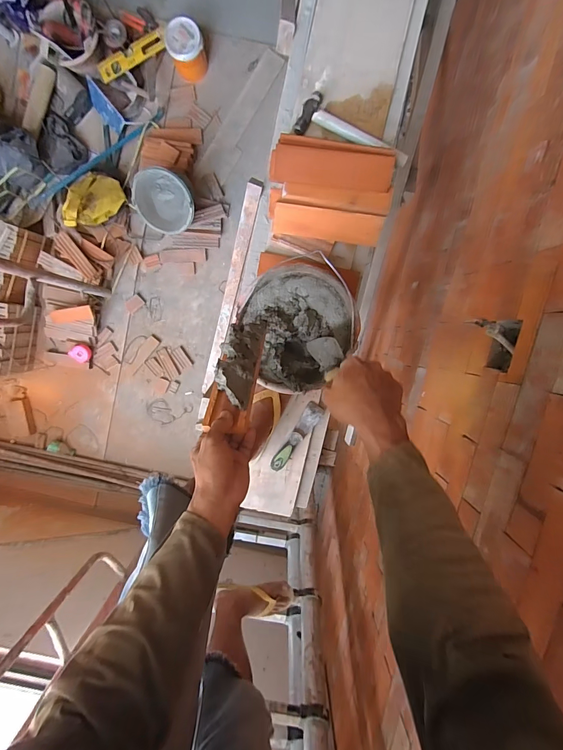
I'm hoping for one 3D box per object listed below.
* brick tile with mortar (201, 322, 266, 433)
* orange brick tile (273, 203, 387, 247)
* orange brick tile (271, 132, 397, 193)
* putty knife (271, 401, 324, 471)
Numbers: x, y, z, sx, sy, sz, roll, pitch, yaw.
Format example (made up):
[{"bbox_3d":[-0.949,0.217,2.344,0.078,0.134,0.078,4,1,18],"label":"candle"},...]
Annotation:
[{"bbox_3d":[-0.064,-0.016,0.532,0.060,0.207,0.039,9,138,-1],"label":"brick tile with mortar"},{"bbox_3d":[0.099,-0.321,0.756,0.226,0.018,0.066,7,131,1],"label":"orange brick tile"},{"bbox_3d":[0.104,-0.418,0.693,0.228,0.020,0.080,9,116,5],"label":"orange brick tile"},{"bbox_3d":[0.034,0.154,0.842,0.042,0.033,0.177,33,95,-3],"label":"putty knife"}]

